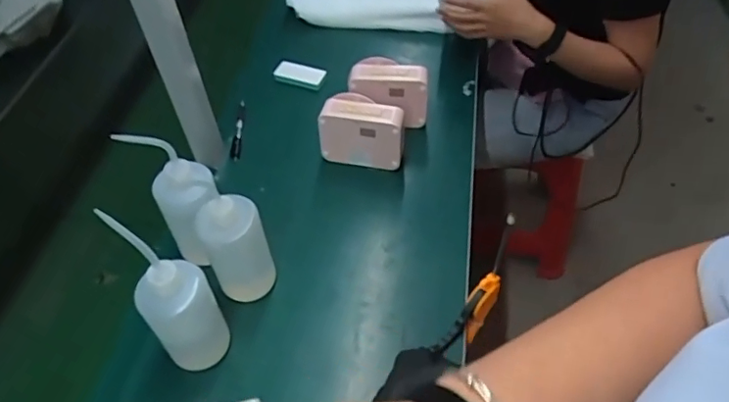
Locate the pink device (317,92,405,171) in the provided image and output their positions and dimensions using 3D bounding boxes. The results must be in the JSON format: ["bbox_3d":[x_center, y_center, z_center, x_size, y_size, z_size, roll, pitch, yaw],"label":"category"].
[{"bbox_3d":[-0.002,-0.101,0.879,0.130,0.112,0.063,8,51,9],"label":"pink device"}]

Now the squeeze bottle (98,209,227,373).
[{"bbox_3d":[-0.211,0.110,0.626,0.076,0.232,0.079,-26,54,-18],"label":"squeeze bottle"}]

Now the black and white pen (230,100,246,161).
[{"bbox_3d":[-0.214,-0.121,0.951,0.015,0.018,0.131,-2,50,1],"label":"black and white pen"}]

